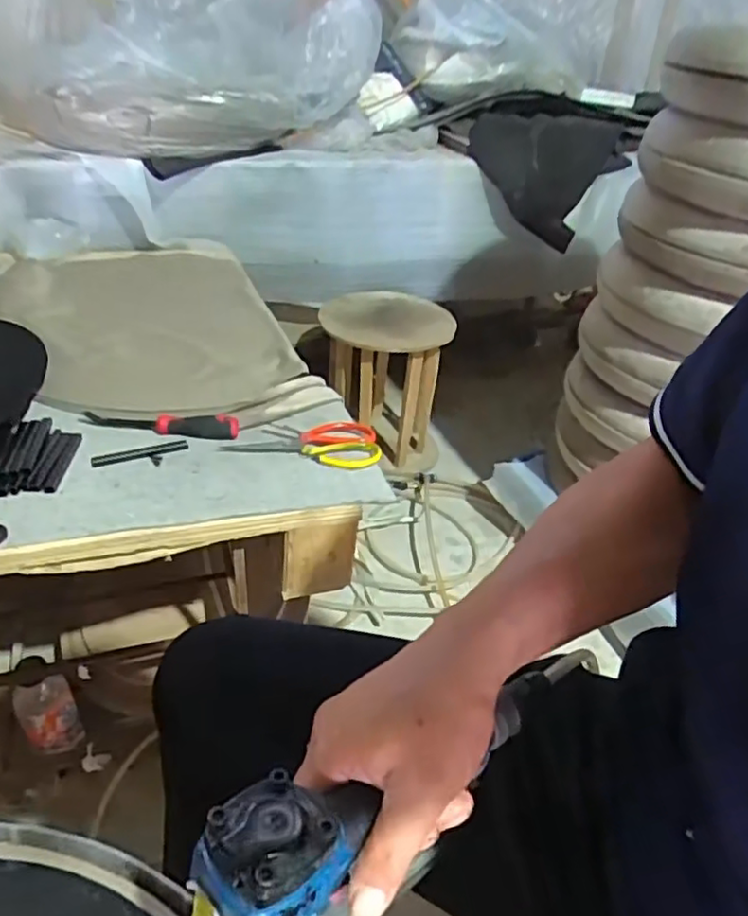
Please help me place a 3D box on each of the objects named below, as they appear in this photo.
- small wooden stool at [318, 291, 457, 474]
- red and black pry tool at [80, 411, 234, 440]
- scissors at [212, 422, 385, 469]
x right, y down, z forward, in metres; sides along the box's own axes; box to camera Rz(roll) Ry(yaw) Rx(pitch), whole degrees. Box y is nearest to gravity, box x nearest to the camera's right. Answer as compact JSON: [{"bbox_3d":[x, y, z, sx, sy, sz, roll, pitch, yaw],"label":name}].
[{"bbox_3d":[0.023,-0.188,1.590,0.293,0.381,0.293,5,36,1],"label":"small wooden stool"},{"bbox_3d":[-0.280,-0.045,0.850,0.198,0.027,0.037,3,36,-2],"label":"red and black pry tool"},{"bbox_3d":[-0.087,-0.024,0.857,0.193,0.022,0.087,8,36,5],"label":"scissors"}]

